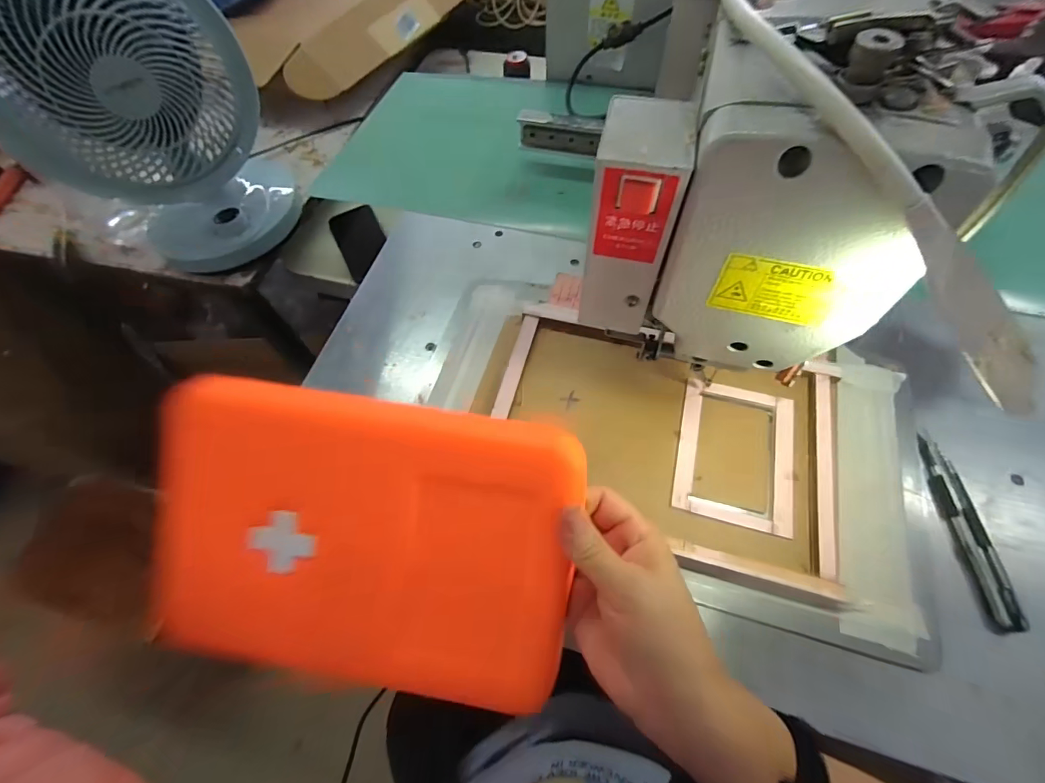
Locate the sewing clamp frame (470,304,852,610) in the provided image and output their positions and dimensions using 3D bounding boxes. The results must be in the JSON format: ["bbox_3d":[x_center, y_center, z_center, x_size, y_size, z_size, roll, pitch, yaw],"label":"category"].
[{"bbox_3d":[0.109,0.033,0.391,0.307,0.014,0.203,15,64,10],"label":"sewing clamp frame"}]

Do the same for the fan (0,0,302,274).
[{"bbox_3d":[-0.404,-0.297,0.478,0.220,0.295,0.162,-36,66,-16],"label":"fan"}]

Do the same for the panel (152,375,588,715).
[{"bbox_3d":[-0.097,0.091,0.267,0.248,0.020,0.175,9,97,5],"label":"panel"}]

